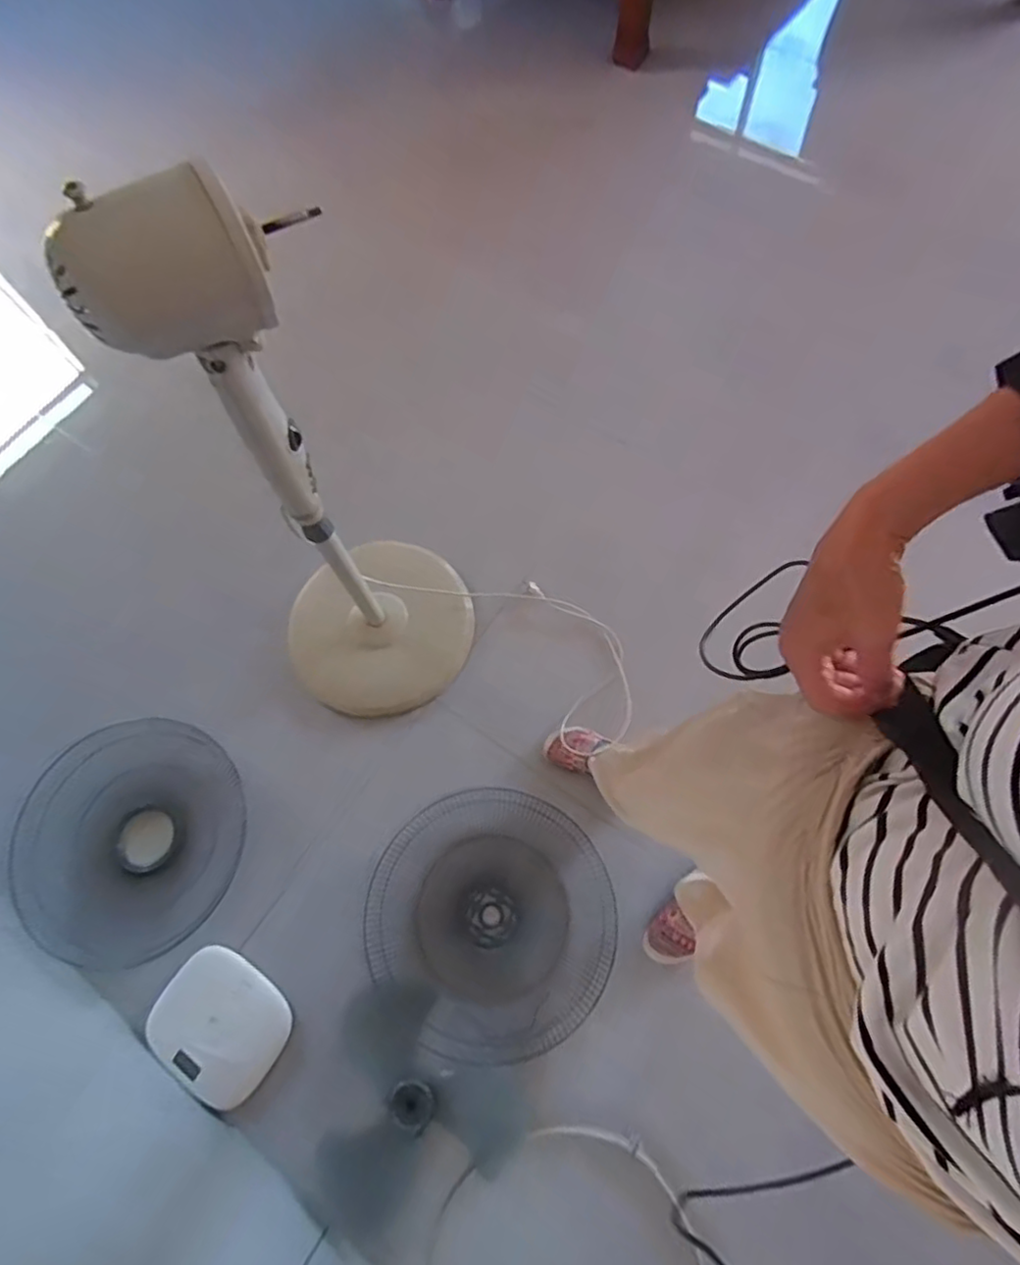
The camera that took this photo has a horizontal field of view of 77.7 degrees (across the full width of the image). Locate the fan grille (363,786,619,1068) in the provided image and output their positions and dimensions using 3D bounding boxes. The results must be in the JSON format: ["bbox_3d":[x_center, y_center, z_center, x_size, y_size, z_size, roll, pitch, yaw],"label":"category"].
[{"bbox_3d":[-0.027,0.504,1.134,0.409,0.054,0.423,-1,70,3],"label":"fan grille"}]

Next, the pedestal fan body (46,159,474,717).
[{"bbox_3d":[-0.293,-0.150,0.929,0.371,1.001,0.307,-11,70,-1],"label":"pedestal fan body"}]

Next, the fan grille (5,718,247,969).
[{"bbox_3d":[-0.720,0.386,1.202,0.412,0.095,0.432,9,71,7],"label":"fan grille"}]

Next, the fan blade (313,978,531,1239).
[{"bbox_3d":[-0.188,0.791,1.037,0.326,0.061,0.325,41,77,16],"label":"fan blade"}]

